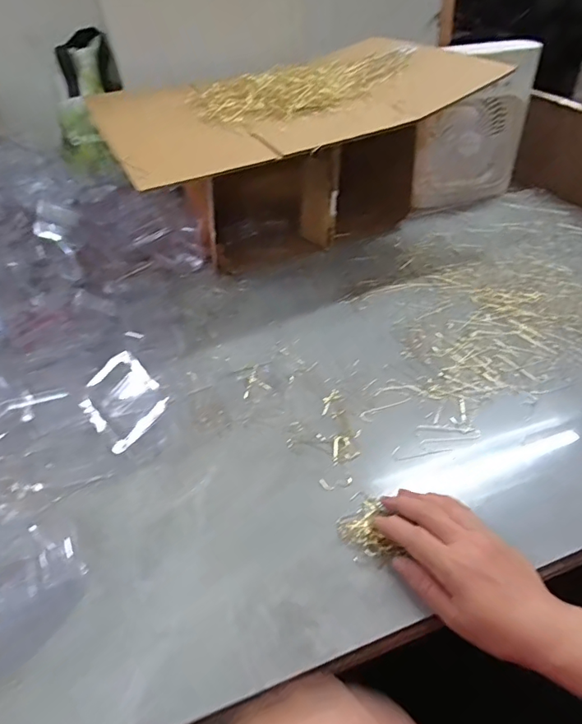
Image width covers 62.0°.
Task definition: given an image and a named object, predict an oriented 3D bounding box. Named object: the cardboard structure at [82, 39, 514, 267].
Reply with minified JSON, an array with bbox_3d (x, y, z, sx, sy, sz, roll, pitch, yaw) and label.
[{"bbox_3d":[0.010,-0.297,0.760,0.521,0.257,0.282,-21,44,-17],"label":"cardboard structure"}]

